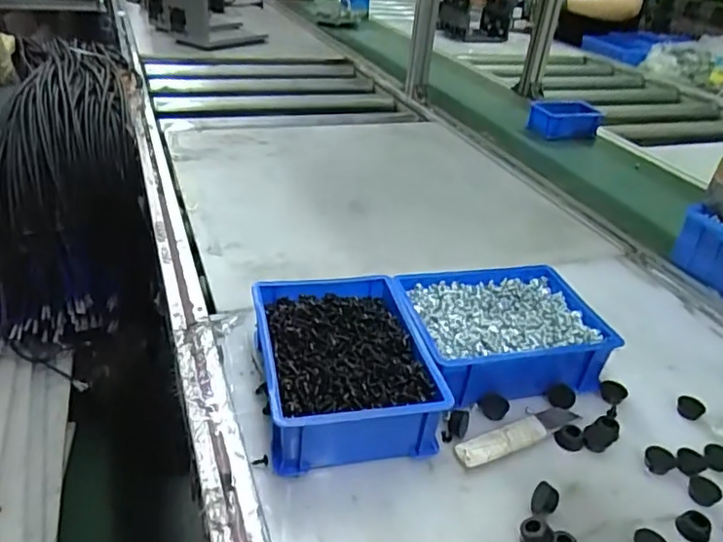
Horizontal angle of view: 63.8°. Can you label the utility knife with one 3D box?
[{"bbox_3d":[0.142,0.145,0.524,0.132,0.009,0.026,-14,35,-27],"label":"utility knife"}]

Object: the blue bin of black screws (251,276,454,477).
[{"bbox_3d":[-0.017,0.088,0.538,0.148,0.065,0.202,-5,32,-13],"label":"blue bin of black screws"}]

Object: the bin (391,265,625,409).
[{"bbox_3d":[0.145,0.065,0.604,0.192,0.069,0.146,-7,33,-17],"label":"bin"}]

